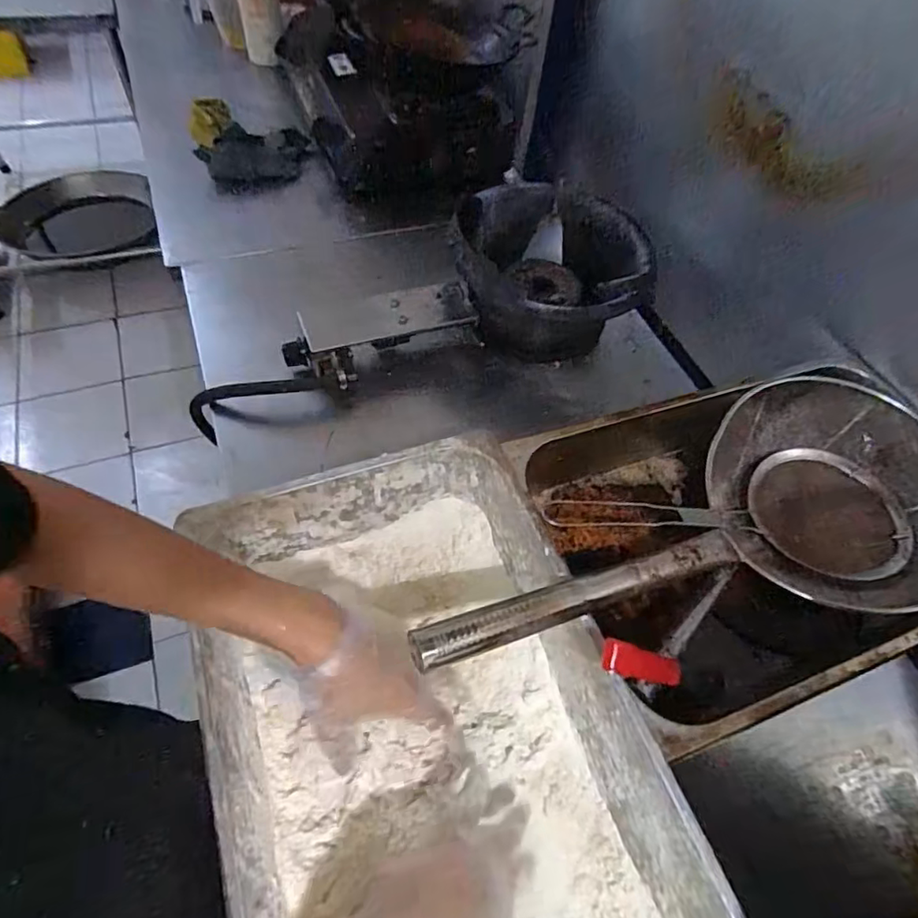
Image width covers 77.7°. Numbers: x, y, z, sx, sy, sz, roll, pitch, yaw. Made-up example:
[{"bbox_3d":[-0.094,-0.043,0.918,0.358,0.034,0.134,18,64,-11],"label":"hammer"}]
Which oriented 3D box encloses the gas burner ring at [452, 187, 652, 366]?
[{"bbox_3d":[0.144,-0.297,0.905,0.268,0.137,0.258,2,54,-3],"label":"gas burner ring"}]

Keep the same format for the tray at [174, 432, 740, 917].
[{"bbox_3d":[-0.022,0.253,0.490,0.314,0.156,0.507,-16,57,-15],"label":"tray"}]

